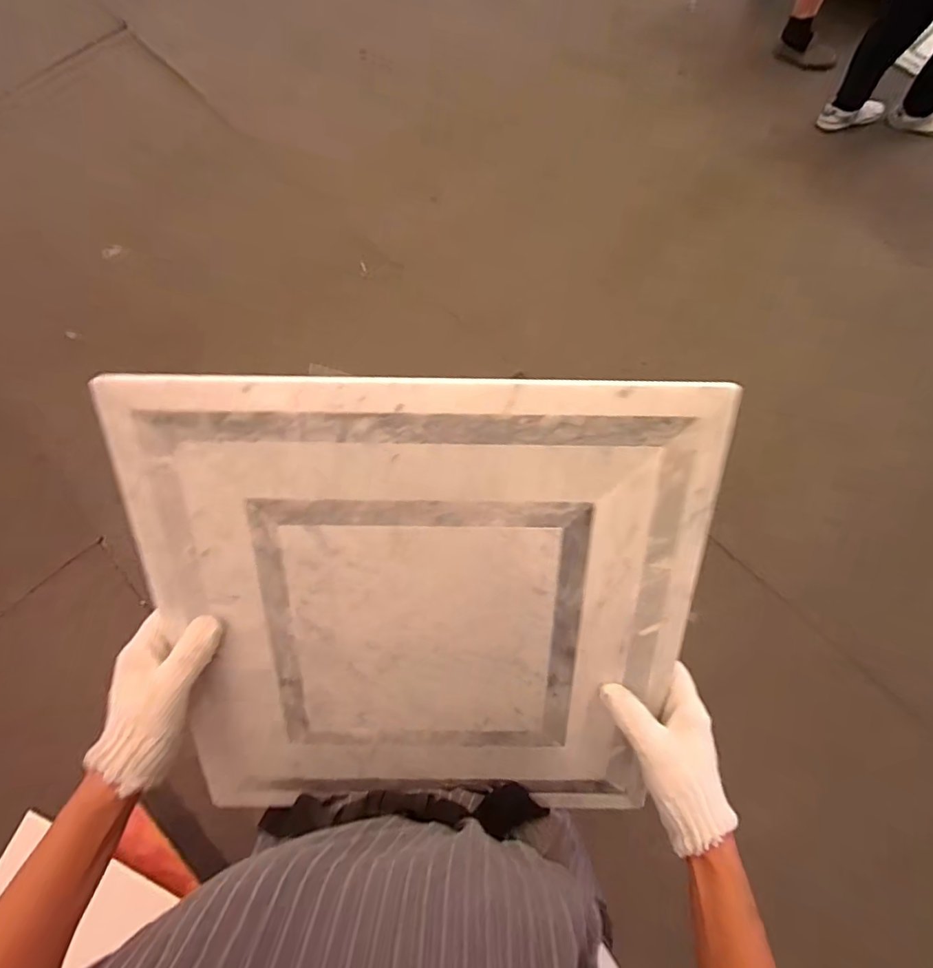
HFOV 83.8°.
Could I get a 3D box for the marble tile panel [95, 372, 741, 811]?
[{"bbox_3d":[-0.030,0.112,0.402,0.391,0.385,0.008,1,24,0],"label":"marble tile panel"}]

